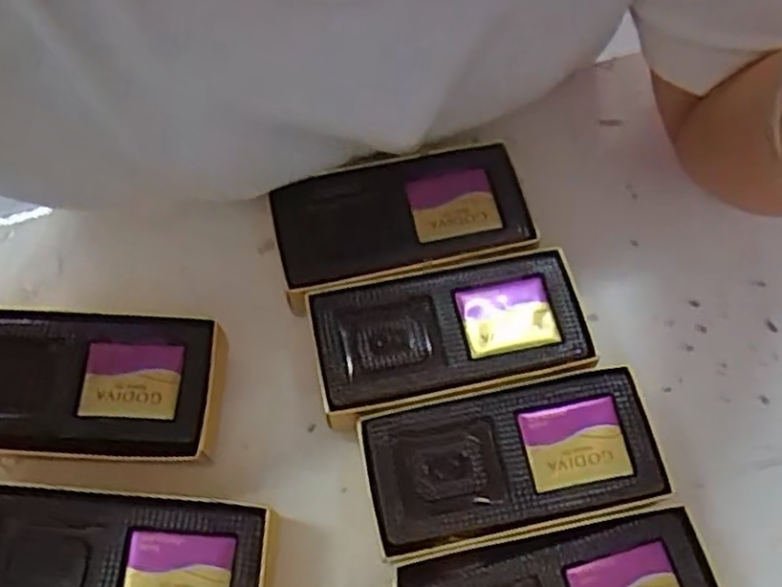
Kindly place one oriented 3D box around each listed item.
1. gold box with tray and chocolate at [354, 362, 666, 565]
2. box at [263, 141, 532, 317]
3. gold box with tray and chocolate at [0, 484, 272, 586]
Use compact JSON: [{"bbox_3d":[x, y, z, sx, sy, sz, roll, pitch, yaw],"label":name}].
[{"bbox_3d":[0.047,0.071,0.301,0.113,0.033,0.055,-10,67,-5],"label":"gold box with tray and chocolate"},{"bbox_3d":[0.004,-0.031,0.345,0.114,0.034,0.058,-13,67,-7],"label":"box"},{"bbox_3d":[-0.104,0.108,0.282,0.113,0.034,0.055,5,67,1],"label":"gold box with tray and chocolate"}]

